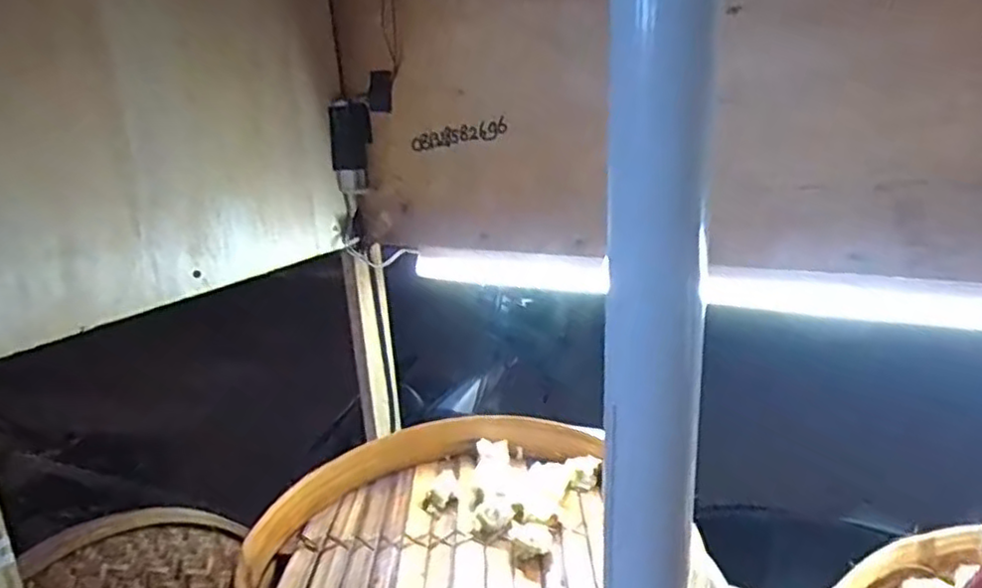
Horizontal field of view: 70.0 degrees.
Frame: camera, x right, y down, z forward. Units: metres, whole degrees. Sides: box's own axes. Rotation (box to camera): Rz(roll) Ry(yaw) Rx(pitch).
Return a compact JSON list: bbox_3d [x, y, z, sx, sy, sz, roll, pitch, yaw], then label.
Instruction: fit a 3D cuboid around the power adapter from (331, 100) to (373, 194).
[{"bbox_3d":[-0.155,-0.166,0.792,0.045,0.097,0.014,-5,19,-4],"label":"power adapter"}]

